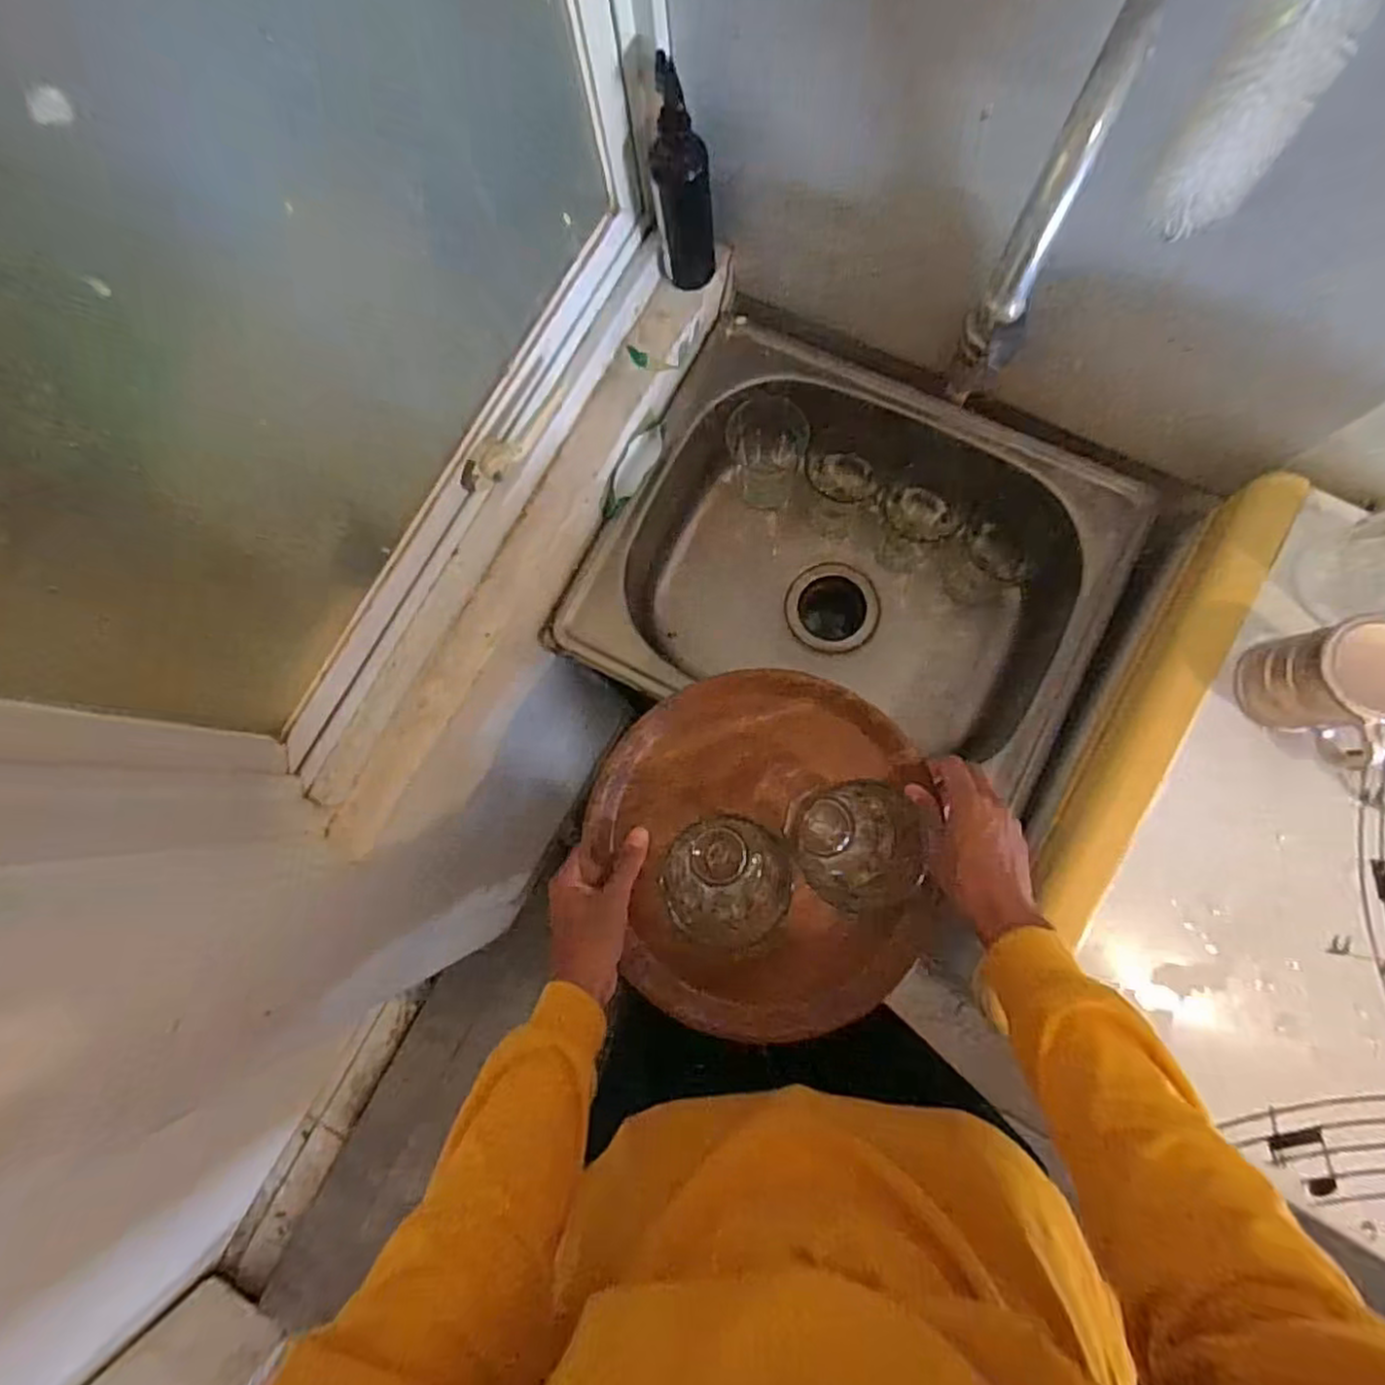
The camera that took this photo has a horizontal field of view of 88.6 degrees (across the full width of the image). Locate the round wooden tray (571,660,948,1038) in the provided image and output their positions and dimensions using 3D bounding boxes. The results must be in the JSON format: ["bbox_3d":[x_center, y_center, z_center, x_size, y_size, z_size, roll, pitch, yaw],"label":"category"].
[{"bbox_3d":[0.054,0.130,0.581,0.270,0.028,0.288,-3,83,6],"label":"round wooden tray"}]

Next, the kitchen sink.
[{"bbox_3d":[0.161,-0.123,0.767,0.480,0.175,0.388,25,83,7],"label":"kitchen sink"}]

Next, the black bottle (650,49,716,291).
[{"bbox_3d":[-0.009,-0.430,0.607,0.051,0.177,0.048,-8,81,3],"label":"black bottle"}]

